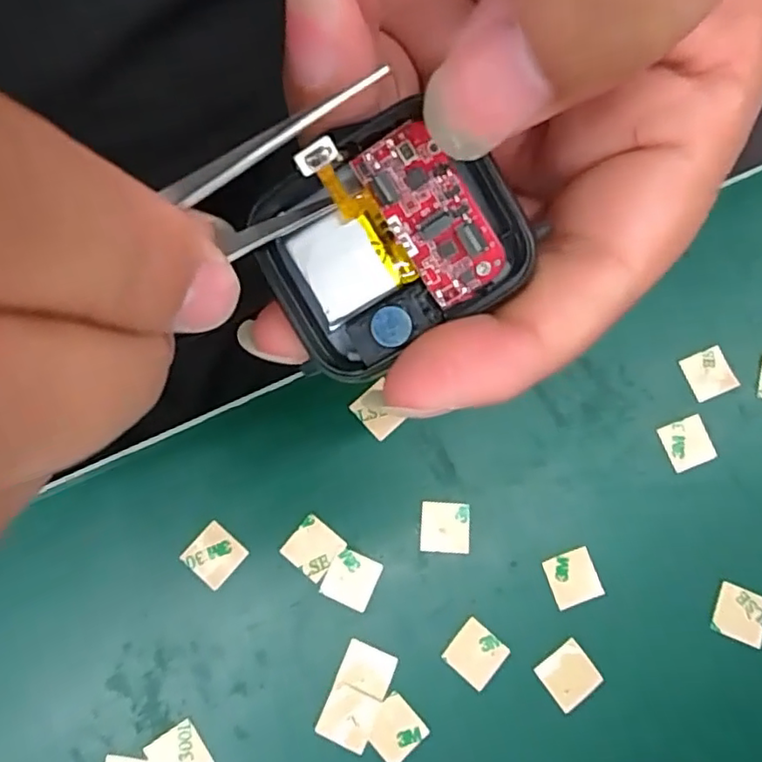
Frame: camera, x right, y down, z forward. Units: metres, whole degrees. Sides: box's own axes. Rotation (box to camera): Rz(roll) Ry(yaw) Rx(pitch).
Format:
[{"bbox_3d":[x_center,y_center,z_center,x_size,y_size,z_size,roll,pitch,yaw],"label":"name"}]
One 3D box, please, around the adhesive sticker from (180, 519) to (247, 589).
[{"bbox_3d":[-0.052,0.054,0.187,0.015,0.004,0.015,40,79,6],"label":"adhesive sticker"}]

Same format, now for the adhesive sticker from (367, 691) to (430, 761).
[{"bbox_3d":[0.004,0.102,0.176,0.015,0.004,0.015,-42,82,-9],"label":"adhesive sticker"}]

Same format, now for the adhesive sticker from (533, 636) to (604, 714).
[{"bbox_3d":[0.056,0.088,0.182,0.015,0.004,0.015,-37,82,-6],"label":"adhesive sticker"}]

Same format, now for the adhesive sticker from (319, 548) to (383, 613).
[{"bbox_3d":[-0.009,0.061,0.186,0.015,0.004,0.015,26,79,3],"label":"adhesive sticker"}]

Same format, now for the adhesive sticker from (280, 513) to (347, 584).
[{"bbox_3d":[-0.021,0.052,0.188,0.015,0.004,0.015,39,80,7],"label":"adhesive sticker"}]

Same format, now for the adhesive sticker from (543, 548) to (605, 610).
[{"bbox_3d":[0.060,0.061,0.188,0.015,0.004,0.015,-19,77,-3],"label":"adhesive sticker"}]

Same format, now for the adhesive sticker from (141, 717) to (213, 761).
[{"bbox_3d":[-0.059,0.109,0.175,0.015,0.004,0.015,-33,82,-7],"label":"adhesive sticker"}]

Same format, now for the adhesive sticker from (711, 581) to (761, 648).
[{"bbox_3d":[0.111,0.072,0.187,0.015,0.004,0.015,20,80,12],"label":"adhesive sticker"}]

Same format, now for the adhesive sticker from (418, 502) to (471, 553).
[{"bbox_3d":[0.020,0.046,0.190,0.015,0.004,0.015,2,78,1],"label":"adhesive sticker"}]

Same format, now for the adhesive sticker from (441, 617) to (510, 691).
[{"bbox_3d":[0.028,0.082,0.183,0.015,0.004,0.015,40,81,7],"label":"adhesive sticker"}]

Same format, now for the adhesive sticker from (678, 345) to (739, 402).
[{"bbox_3d":[0.109,-0.002,0.202,0.015,0.004,0.015,-22,78,1],"label":"adhesive sticker"}]

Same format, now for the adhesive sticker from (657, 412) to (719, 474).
[{"bbox_3d":[0.100,0.020,0.197,0.015,0.004,0.015,-21,79,-3],"label":"adhesive sticker"}]

